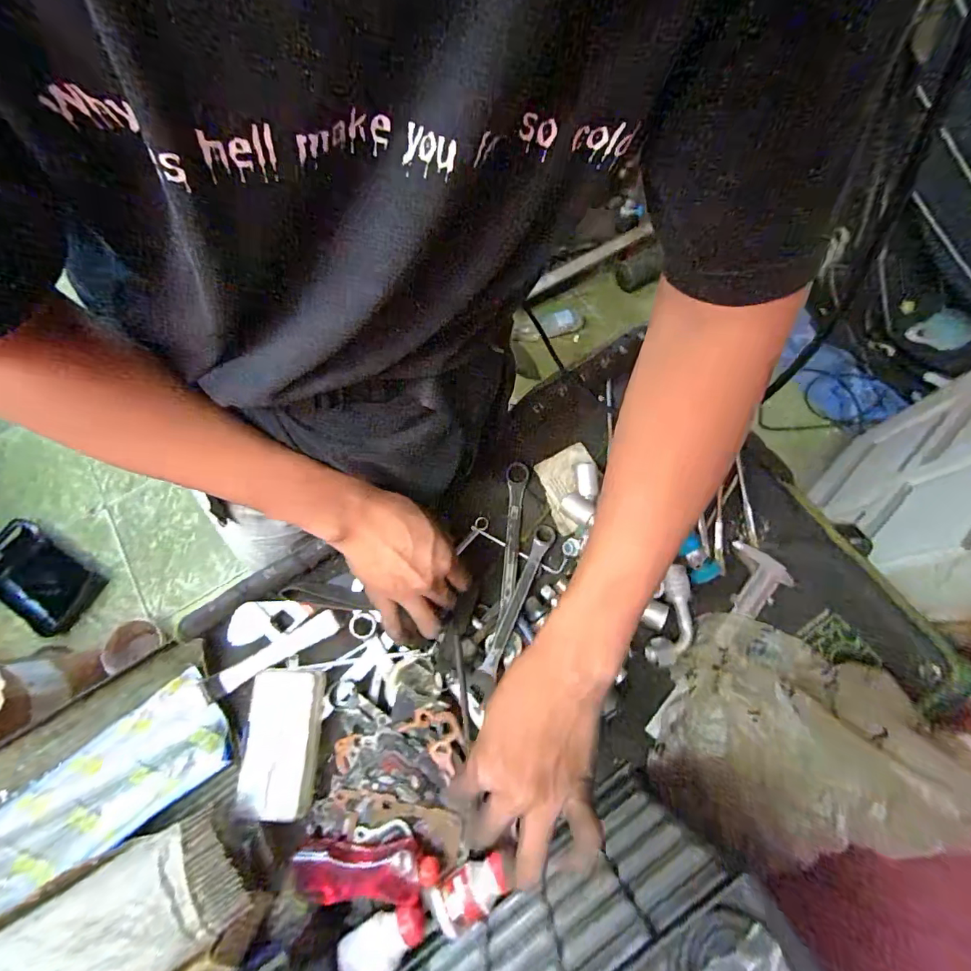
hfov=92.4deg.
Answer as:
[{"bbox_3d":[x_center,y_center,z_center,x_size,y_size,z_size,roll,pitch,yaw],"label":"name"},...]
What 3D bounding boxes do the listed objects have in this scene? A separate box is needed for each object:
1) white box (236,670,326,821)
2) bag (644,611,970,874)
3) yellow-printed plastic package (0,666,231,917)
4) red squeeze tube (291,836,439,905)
[{"bbox_3d":[-0.195,0.243,0.441,0.065,0.023,0.124,1,71,2],"label":"white box"},{"bbox_3d":[0.256,0.211,0.392,0.173,0.136,0.184,27,74,10],"label":"bag"},{"bbox_3d":[-0.416,0.317,0.427,0.350,0.041,0.101,-34,74,-9],"label":"yellow-printed plastic package"},{"bbox_3d":[-0.104,0.338,0.409,0.121,0.041,0.042,-2,71,1],"label":"red squeeze tube"}]

